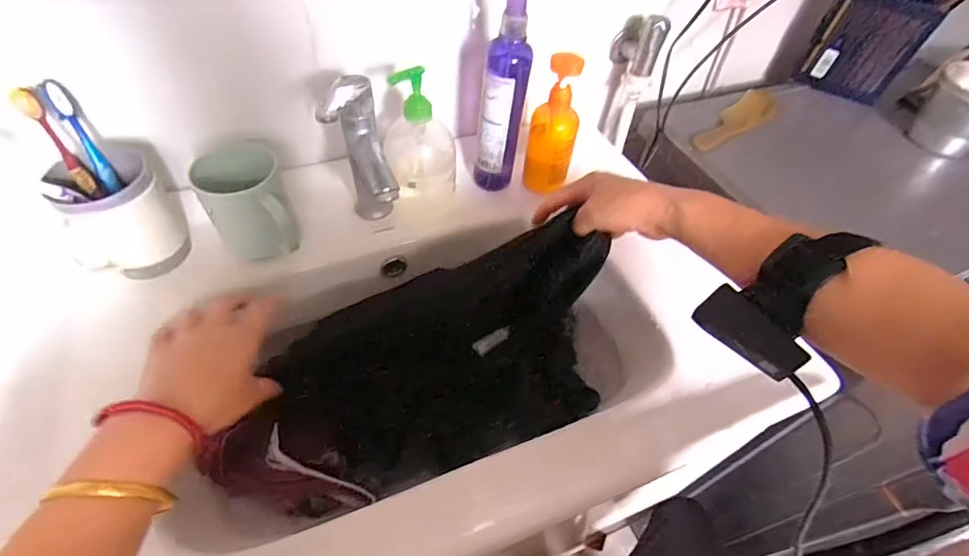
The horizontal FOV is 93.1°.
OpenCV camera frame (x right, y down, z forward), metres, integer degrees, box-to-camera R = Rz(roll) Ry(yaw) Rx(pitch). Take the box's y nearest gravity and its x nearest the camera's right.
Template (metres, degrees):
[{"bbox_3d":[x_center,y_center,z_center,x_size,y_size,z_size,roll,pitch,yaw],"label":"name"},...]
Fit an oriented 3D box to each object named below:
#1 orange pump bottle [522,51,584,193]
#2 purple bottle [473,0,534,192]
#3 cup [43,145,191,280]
[{"bbox_3d":[0.080,-0.172,0.531,0.056,0.154,0.046,9,51,3],"label":"orange pump bottle"},{"bbox_3d":[0.023,-0.205,0.522,0.052,0.227,0.053,6,50,0],"label":"purple bottle"},{"bbox_3d":[-0.364,-0.069,0.463,0.086,0.104,0.096,-27,57,-24],"label":"cup"}]

